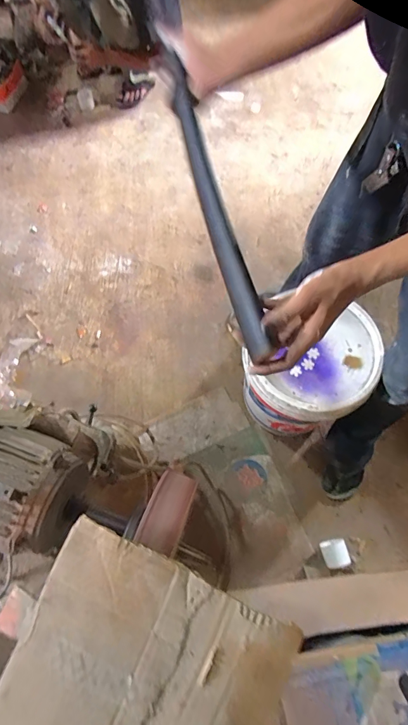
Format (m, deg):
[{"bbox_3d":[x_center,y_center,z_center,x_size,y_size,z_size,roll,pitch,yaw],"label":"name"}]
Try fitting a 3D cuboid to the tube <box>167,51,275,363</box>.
[{"bbox_3d":[0.009,-0.225,0.500,0.030,0.031,0.482,-13,69,-3],"label":"tube"}]

